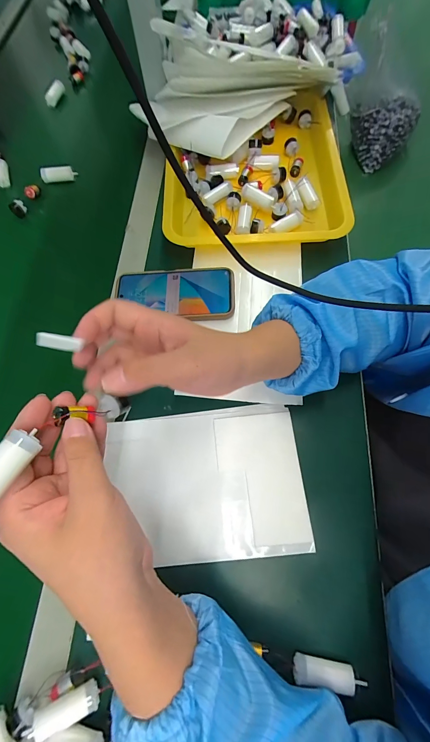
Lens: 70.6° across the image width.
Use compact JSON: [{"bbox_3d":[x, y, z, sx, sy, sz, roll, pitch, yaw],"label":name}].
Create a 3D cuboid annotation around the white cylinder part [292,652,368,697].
[{"bbox_3d":[0.099,0.262,0.262,0.059,0.014,0.016,11,70,6],"label":"white cylinder part"}]

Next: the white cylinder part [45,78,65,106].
[{"bbox_3d":[-0.320,-0.554,0.605,0.051,0.022,0.024,-26,66,30],"label":"white cylinder part"}]

